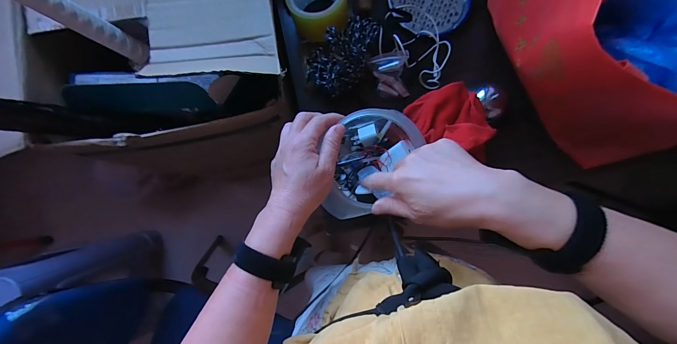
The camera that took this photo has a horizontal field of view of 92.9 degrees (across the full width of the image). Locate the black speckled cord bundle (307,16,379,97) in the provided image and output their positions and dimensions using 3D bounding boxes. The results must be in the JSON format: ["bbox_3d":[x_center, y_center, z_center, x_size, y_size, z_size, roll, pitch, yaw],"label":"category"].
[{"bbox_3d":[0.009,-0.196,0.525,0.091,0.052,0.145,45,88,3],"label":"black speckled cord bundle"}]

